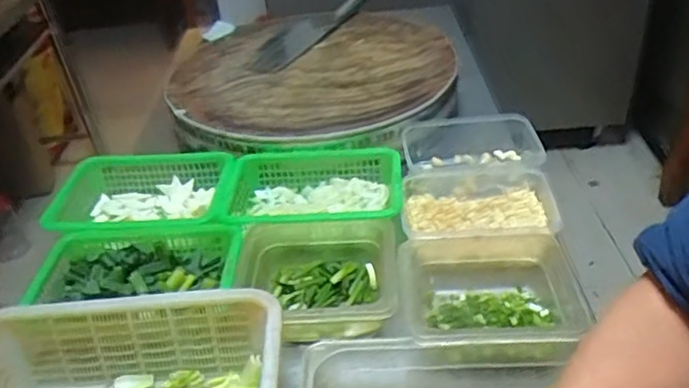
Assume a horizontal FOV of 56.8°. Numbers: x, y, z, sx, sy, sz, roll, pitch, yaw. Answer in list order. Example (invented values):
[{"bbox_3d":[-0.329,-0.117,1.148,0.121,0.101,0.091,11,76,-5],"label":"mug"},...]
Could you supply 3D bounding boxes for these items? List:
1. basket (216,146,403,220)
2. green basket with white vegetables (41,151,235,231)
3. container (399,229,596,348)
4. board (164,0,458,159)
[{"bbox_3d":[-0.041,0.011,0.832,0.233,0.064,0.159,-6,36,0],"label":"basket"},{"bbox_3d":[-0.271,0.017,0.857,0.230,0.062,0.161,0,36,8],"label":"green basket with white vegetables"},{"bbox_3d":[0.150,0.109,0.653,0.170,0.065,0.153,-4,36,3],"label":"container"},{"bbox_3d":[-0.062,-0.214,1.081,0.461,0.066,0.505,-8,37,6],"label":"board"}]

